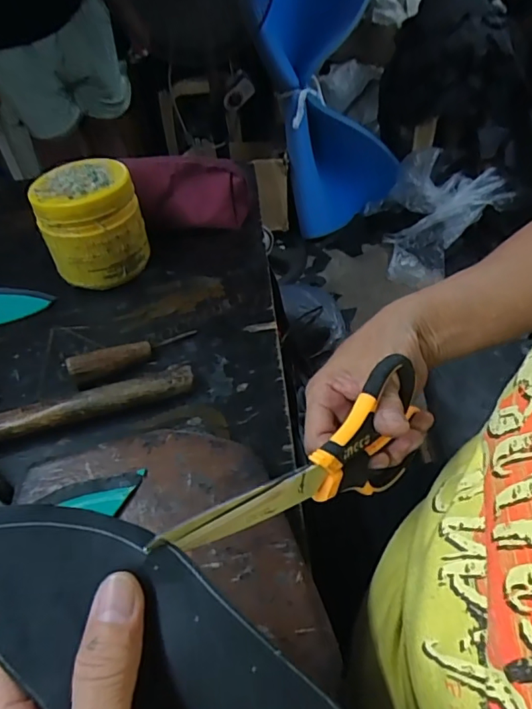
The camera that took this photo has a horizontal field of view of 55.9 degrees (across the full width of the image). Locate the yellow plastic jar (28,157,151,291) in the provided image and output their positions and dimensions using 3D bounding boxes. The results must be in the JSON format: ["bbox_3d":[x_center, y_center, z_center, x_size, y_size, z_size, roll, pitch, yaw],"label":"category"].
[{"bbox_3d":[-0.173,-0.128,0.509,0.094,0.105,0.085,-19,48,-13],"label":"yellow plastic jar"}]

